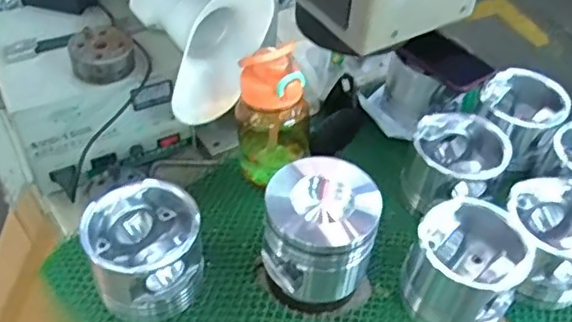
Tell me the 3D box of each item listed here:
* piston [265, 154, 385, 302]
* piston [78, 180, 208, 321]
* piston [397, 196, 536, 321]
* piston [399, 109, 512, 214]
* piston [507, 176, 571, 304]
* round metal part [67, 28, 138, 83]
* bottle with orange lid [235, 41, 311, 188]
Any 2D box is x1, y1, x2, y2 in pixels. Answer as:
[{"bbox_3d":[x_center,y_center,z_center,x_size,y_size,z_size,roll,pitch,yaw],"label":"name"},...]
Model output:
[{"bbox_3d":[0.036,0.071,0.615,0.097,0.125,0.105,29,49,22],"label":"piston"},{"bbox_3d":[-0.142,0.097,0.625,0.111,0.109,0.102,3,45,-3],"label":"piston"},{"bbox_3d":[0.189,0.111,0.636,0.107,0.100,0.125,33,51,25],"label":"piston"},{"bbox_3d":[0.206,0.005,0.740,0.112,0.086,0.114,22,47,16],"label":"piston"},{"bbox_3d":[0.294,0.088,0.675,0.117,0.092,0.114,-27,53,-29],"label":"piston"},{"bbox_3d":[-0.210,-0.121,0.692,0.069,0.036,0.069,3,45,-3],"label":"round metal part"},{"bbox_3d":[-0.017,-0.056,0.730,0.079,0.165,0.074,35,52,27],"label":"bottle with orange lid"}]

